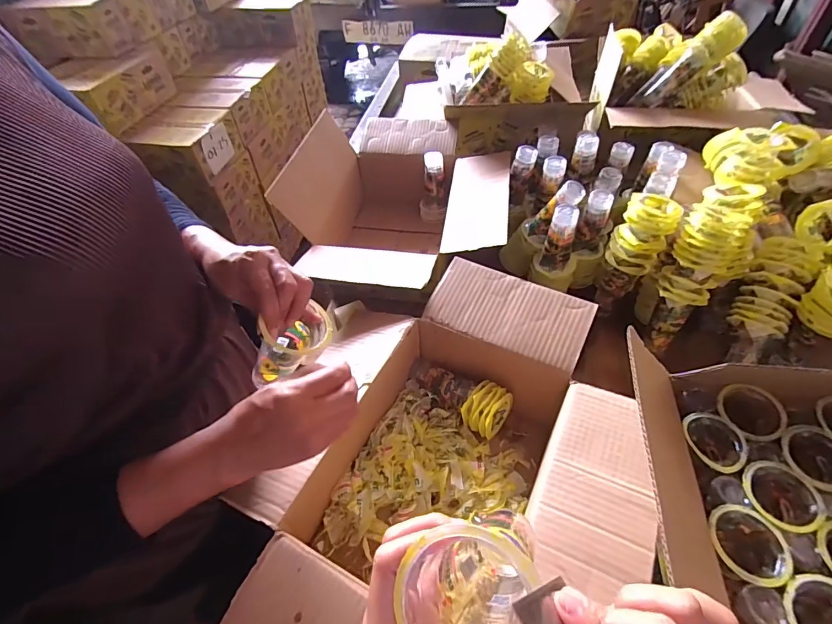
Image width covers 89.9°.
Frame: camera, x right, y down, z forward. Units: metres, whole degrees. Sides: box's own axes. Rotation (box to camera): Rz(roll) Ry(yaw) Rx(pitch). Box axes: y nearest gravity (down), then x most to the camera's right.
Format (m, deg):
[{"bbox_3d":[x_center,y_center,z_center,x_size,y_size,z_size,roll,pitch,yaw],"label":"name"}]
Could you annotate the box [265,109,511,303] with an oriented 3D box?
[{"bbox_3d":[-0.013,-0.225,0.869,0.397,0.223,0.509,7,50,9],"label":"box"}]

